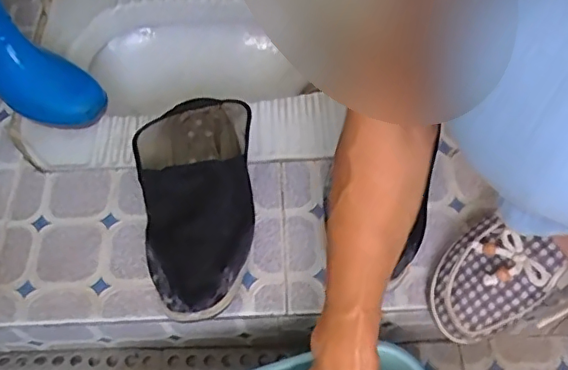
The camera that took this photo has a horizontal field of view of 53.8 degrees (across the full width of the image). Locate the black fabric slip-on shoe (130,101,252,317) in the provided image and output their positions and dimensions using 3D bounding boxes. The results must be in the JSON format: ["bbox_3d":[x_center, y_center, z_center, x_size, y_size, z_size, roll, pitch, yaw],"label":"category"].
[{"bbox_3d":[-0.093,0.011,0.582,0.116,0.063,0.245,-1,59,-1],"label":"black fabric slip-on shoe"}]

